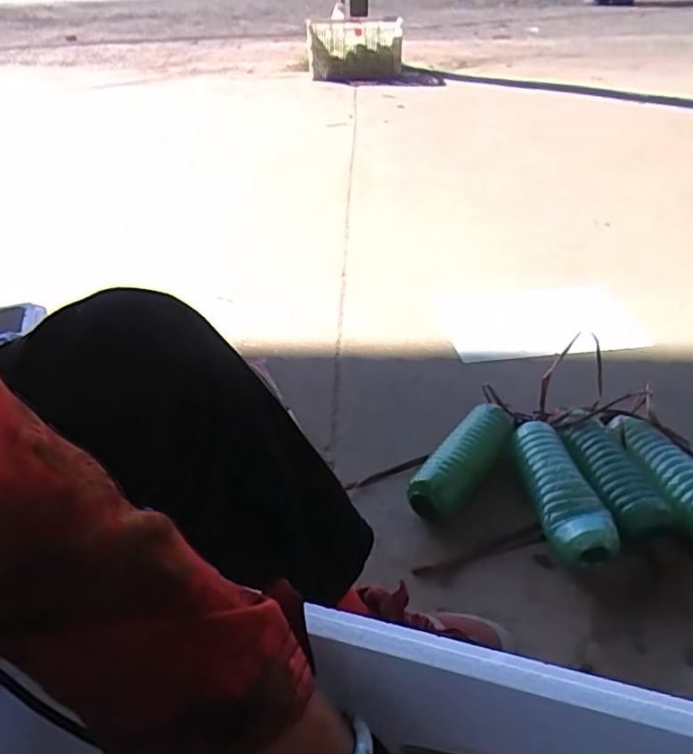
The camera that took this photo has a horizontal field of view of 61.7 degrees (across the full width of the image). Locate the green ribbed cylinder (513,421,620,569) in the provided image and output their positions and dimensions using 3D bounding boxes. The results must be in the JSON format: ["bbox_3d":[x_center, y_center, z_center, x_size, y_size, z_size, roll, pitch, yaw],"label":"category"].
[{"bbox_3d":[0.283,0.155,0.785,0.074,0.073,0.220,-3,36,-3],"label":"green ribbed cylinder"}]

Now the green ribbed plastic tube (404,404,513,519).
[{"bbox_3d":[0.167,0.125,0.829,0.082,0.065,0.227,23,42,29],"label":"green ribbed plastic tube"}]

